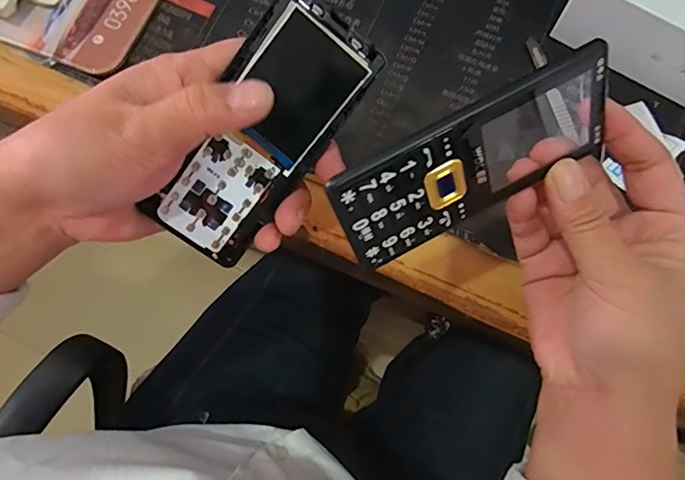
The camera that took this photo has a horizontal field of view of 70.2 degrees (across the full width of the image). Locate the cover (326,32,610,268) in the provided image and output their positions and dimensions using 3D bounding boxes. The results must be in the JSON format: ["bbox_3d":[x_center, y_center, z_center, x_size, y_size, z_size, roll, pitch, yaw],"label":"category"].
[{"bbox_3d":[0.055,-0.034,0.207,0.122,0.055,0.013,-28,42,-3],"label":"cover"}]

